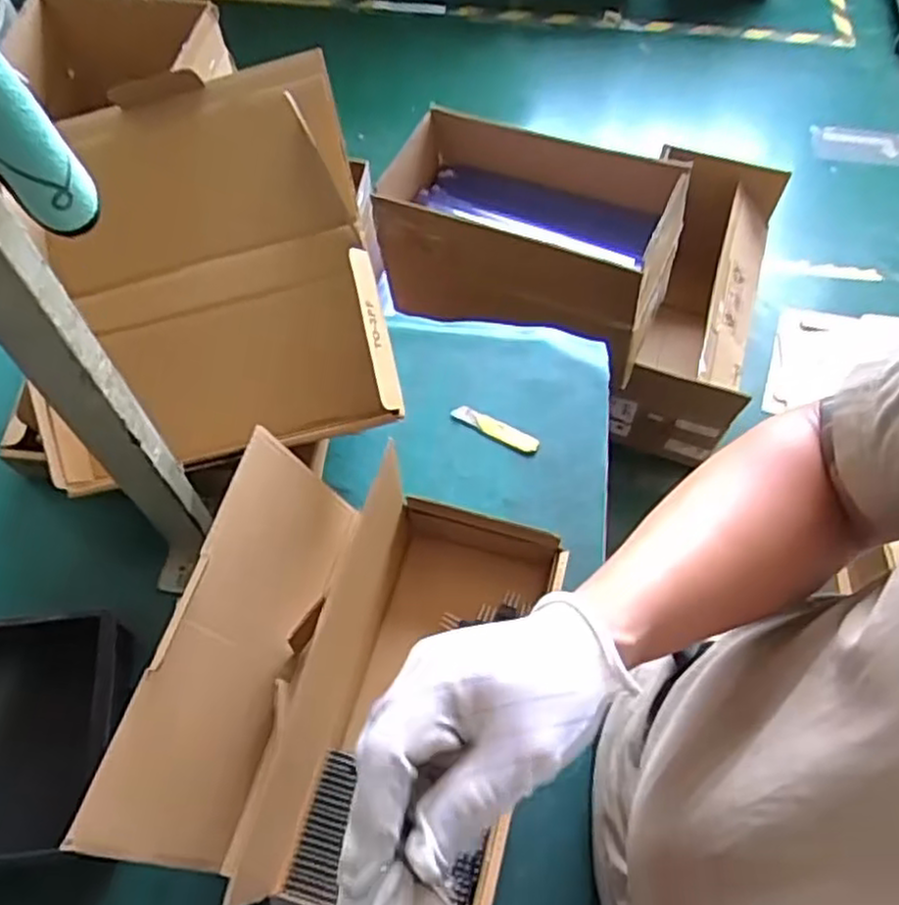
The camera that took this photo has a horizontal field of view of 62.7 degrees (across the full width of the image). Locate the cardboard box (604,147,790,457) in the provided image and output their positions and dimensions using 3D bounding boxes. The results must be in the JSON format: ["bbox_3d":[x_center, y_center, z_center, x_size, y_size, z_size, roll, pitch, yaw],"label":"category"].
[{"bbox_3d":[0.541,-0.309,1.669,0.276,0.392,0.660,14,62,6],"label":"cardboard box"}]

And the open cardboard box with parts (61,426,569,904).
[{"bbox_3d":[-0.072,0.173,0.588,0.277,0.159,0.340,16,62,7],"label":"open cardboard box with parts"}]

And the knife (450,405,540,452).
[{"bbox_3d":[0.054,-0.029,0.850,0.104,0.008,0.021,26,64,12],"label":"knife"}]

